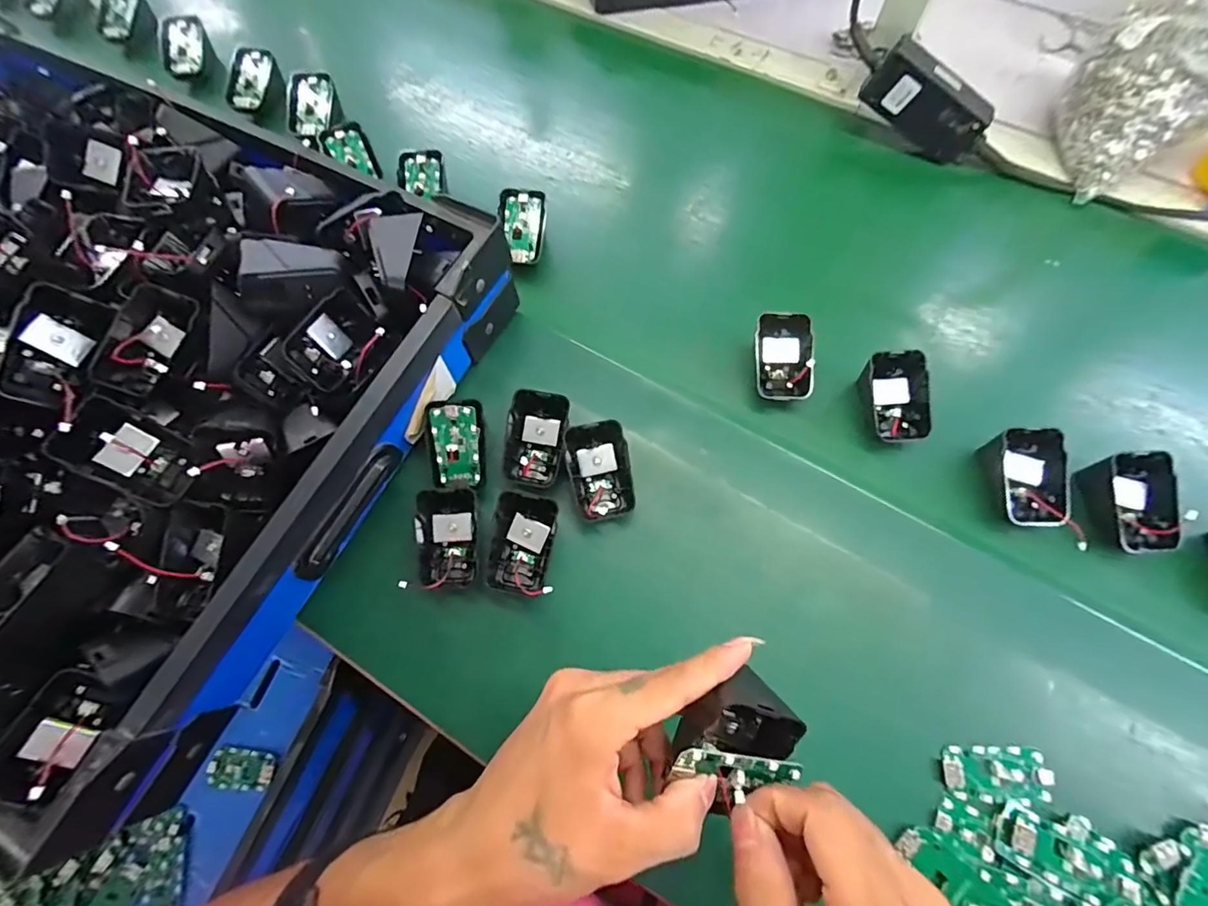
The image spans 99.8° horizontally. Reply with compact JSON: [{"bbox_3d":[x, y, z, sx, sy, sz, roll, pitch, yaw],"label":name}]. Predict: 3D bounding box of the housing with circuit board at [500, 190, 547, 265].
[{"bbox_3d":[-0.073,-0.205,0.457,0.040,0.010,0.068,0,86,-1],"label":"housing with circuit board"}]

